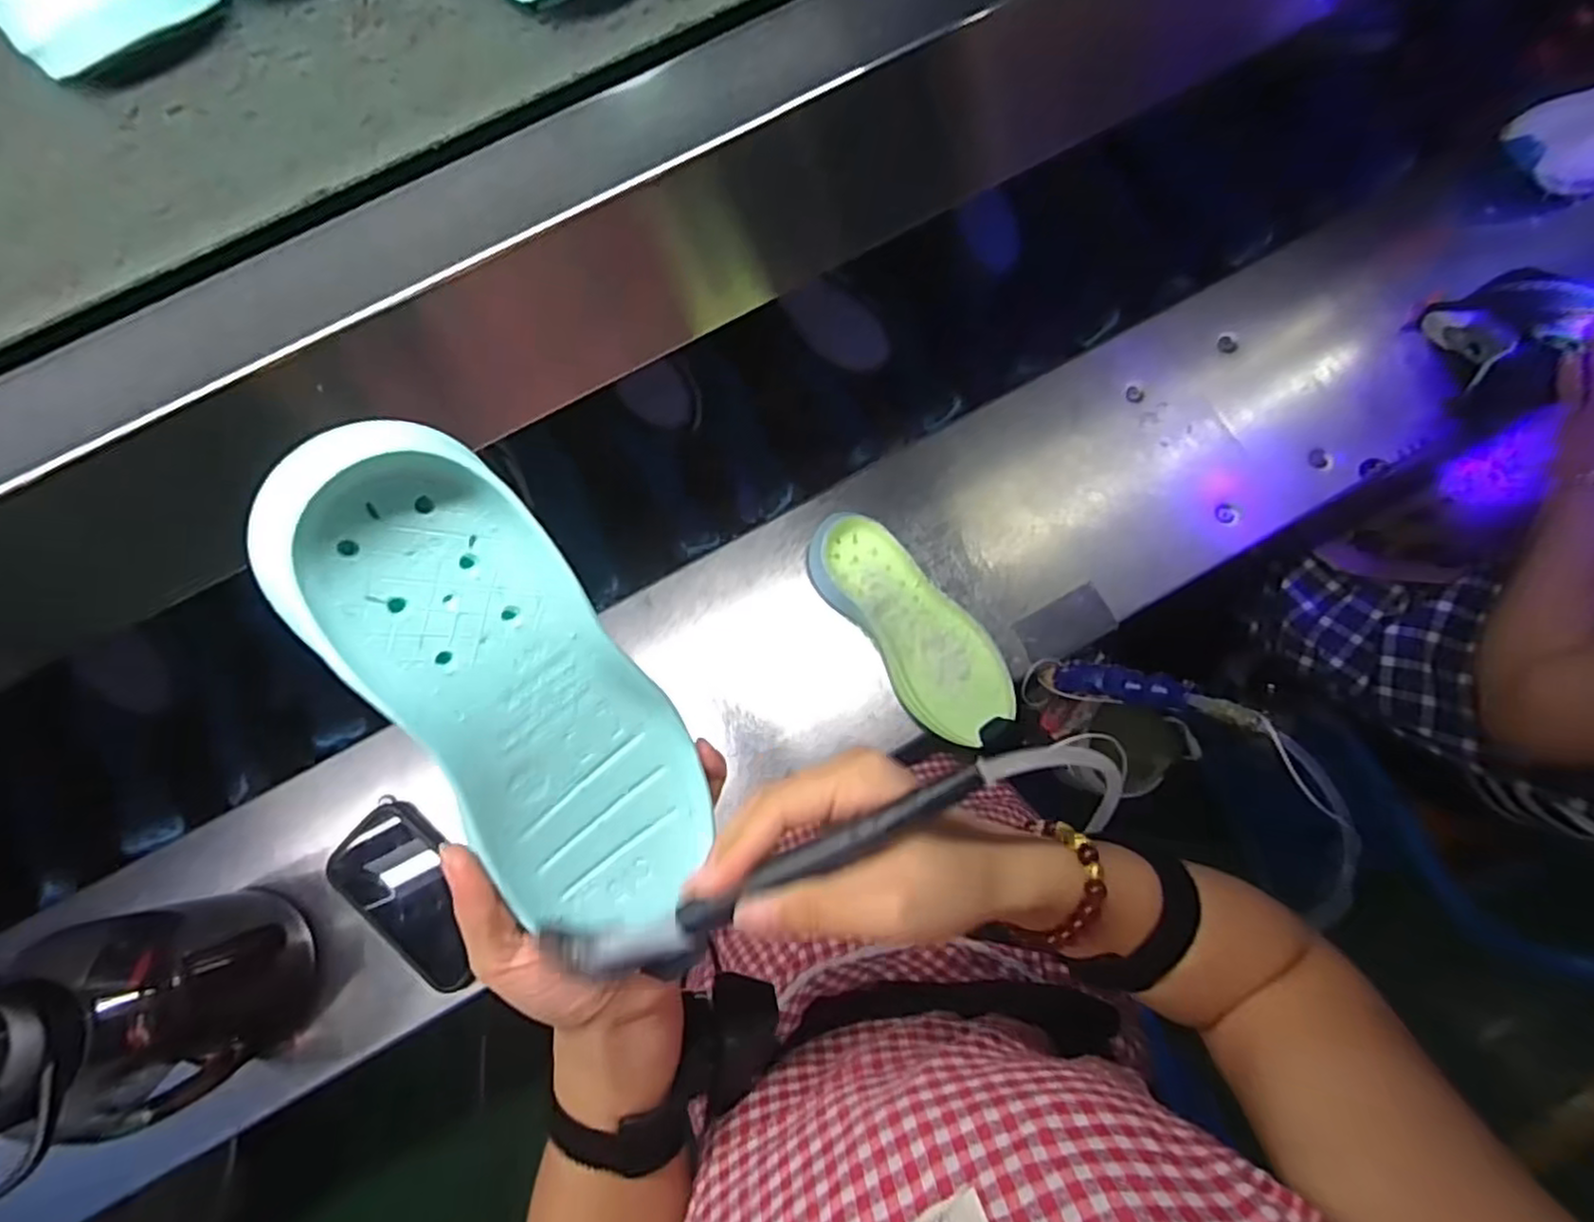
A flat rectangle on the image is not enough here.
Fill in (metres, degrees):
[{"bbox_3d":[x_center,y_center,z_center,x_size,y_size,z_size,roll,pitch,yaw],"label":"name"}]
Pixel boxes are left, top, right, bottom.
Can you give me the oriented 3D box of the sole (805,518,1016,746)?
[{"bbox_3d":[0.100,0.011,0.614,0.087,0.057,0.219,-36,78,-6],"label":"sole"}]

